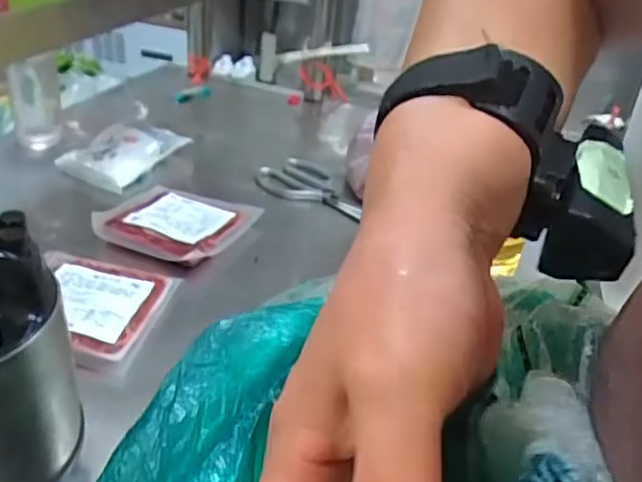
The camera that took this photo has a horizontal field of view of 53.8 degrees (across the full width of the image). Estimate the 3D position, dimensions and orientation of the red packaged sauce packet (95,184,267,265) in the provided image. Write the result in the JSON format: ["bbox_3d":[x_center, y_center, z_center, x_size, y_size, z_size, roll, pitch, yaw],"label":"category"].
[{"bbox_3d":[-0.180,-0.026,0.788,0.165,0.027,0.157,18,34,17],"label":"red packaged sauce packet"}]

